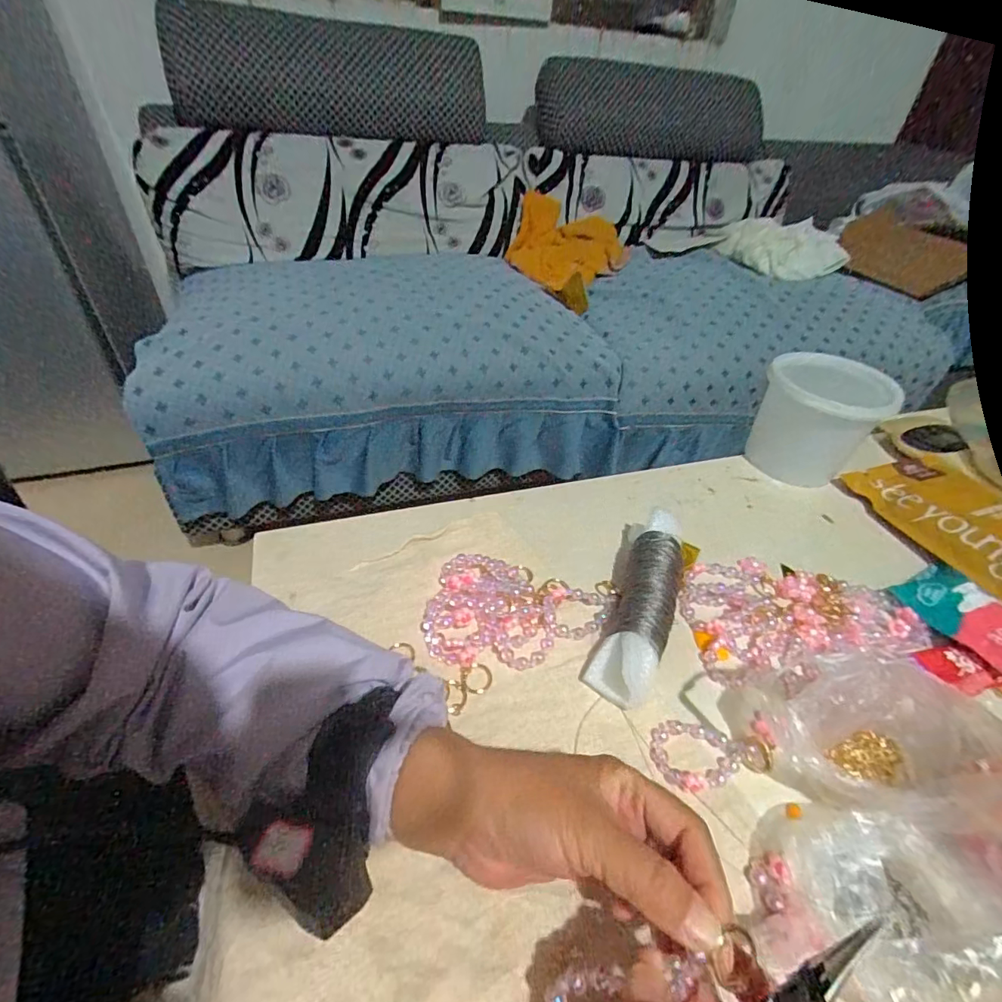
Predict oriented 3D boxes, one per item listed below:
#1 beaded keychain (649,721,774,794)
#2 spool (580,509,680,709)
[{"bbox_3d":[0.142,0.167,0.330,0.082,0.008,0.045,-9,44,-14],"label":"beaded keychain"},{"bbox_3d":[0.117,0.079,0.401,0.054,0.039,0.183,20,44,17],"label":"spool"}]

